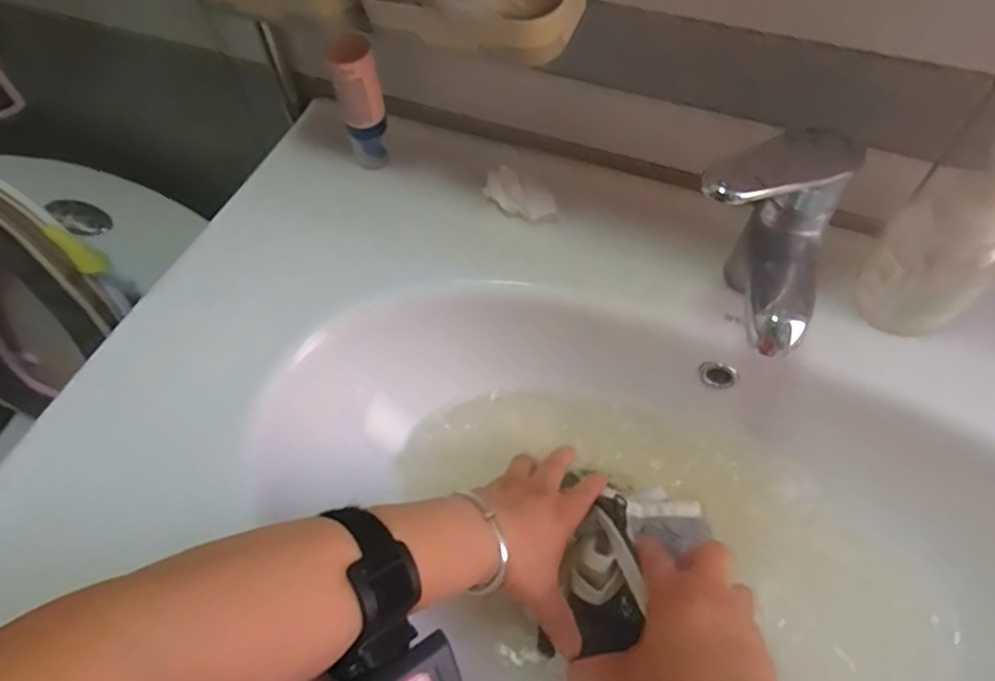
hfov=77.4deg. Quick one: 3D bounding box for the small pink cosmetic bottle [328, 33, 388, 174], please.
[{"bbox_3d":[-0.107,-0.185,0.494,0.032,0.110,0.025,-14,60,-7],"label":"small pink cosmetic bottle"}]

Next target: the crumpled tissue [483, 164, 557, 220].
[{"bbox_3d":[0.017,-0.116,0.494,0.061,0.019,0.027,22,62,14],"label":"crumpled tissue"}]

